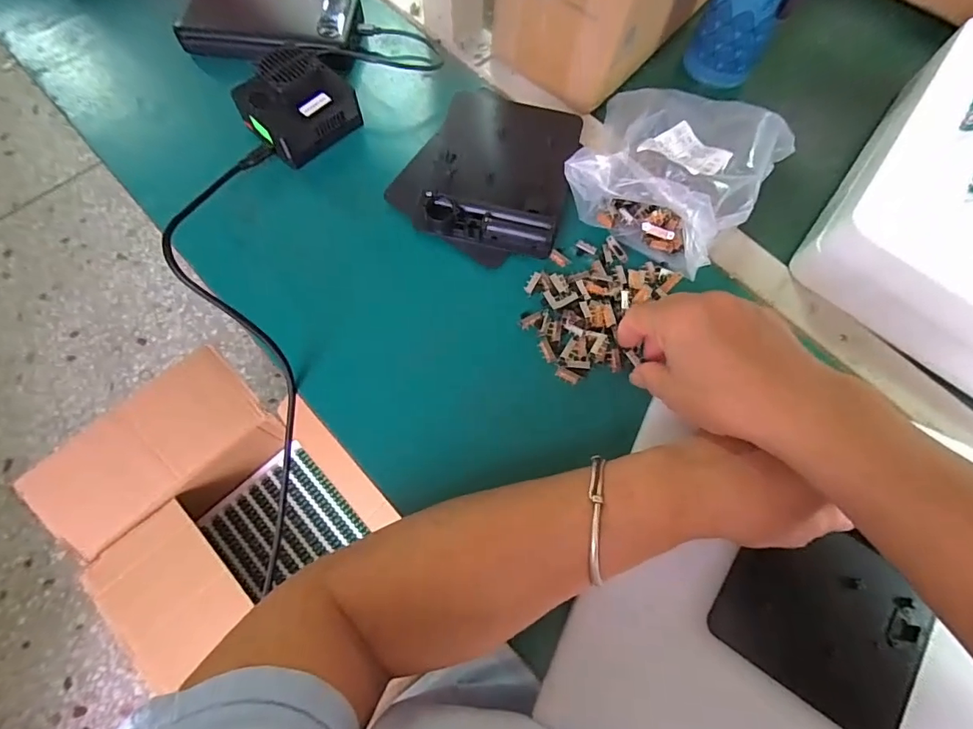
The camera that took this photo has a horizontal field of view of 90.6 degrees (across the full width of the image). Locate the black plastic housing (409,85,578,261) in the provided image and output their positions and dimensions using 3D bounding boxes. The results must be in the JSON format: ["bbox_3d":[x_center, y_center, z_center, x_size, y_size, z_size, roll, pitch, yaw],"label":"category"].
[{"bbox_3d":[0.011,-0.158,0.389,0.111,0.021,0.134,13,70,4],"label":"black plastic housing"}]

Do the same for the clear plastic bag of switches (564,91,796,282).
[{"bbox_3d":[0.143,-0.161,0.374,0.143,0.057,0.144,34,73,11],"label":"clear plastic bag of switches"}]

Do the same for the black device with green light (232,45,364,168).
[{"bbox_3d":[-0.155,-0.215,0.399,0.081,0.046,0.068,-39,75,-14],"label":"black device with green light"}]

